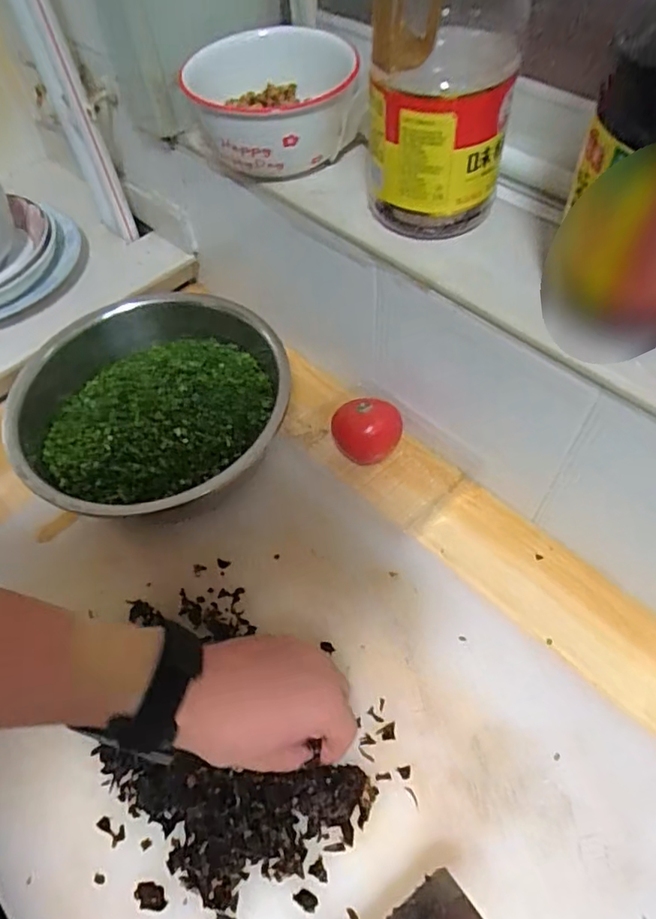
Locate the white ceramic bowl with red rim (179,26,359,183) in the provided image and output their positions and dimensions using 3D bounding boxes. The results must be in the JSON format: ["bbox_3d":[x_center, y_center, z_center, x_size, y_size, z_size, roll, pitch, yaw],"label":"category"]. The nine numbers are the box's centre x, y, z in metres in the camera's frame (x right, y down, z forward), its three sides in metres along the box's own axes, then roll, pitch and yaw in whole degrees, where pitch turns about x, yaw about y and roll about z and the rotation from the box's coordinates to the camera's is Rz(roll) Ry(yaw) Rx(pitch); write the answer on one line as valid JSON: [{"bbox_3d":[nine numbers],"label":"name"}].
[{"bbox_3d":[-0.048,-0.307,0.488,0.138,0.081,0.144,-1,56,2],"label":"white ceramic bowl with red rim"}]

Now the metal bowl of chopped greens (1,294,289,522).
[{"bbox_3d":[-0.172,-0.042,0.542,0.257,0.088,0.240,-1,56,2],"label":"metal bowl of chopped greens"}]

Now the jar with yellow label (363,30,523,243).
[{"bbox_3d":[0.075,-0.227,0.397,0.095,0.126,0.080,6,57,8],"label":"jar with yellow label"}]

